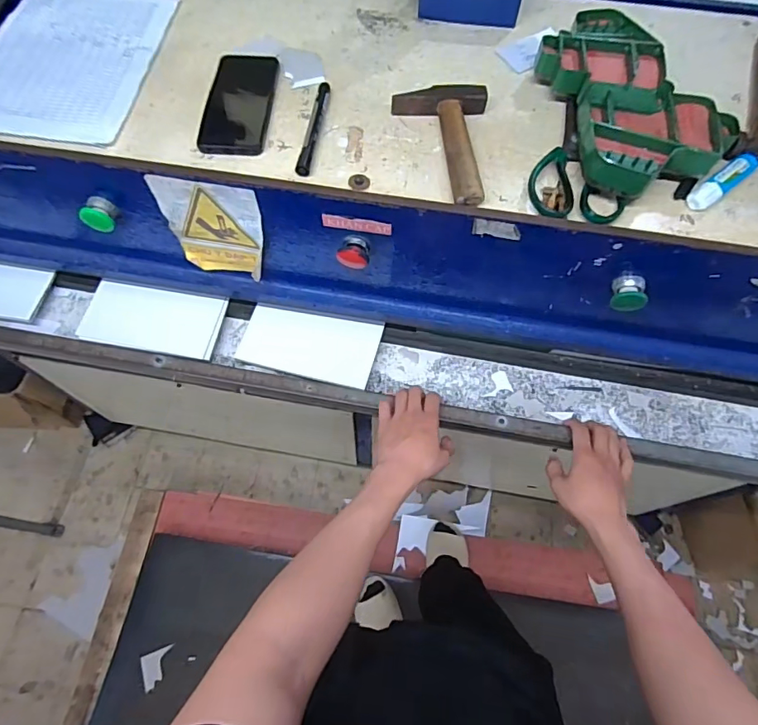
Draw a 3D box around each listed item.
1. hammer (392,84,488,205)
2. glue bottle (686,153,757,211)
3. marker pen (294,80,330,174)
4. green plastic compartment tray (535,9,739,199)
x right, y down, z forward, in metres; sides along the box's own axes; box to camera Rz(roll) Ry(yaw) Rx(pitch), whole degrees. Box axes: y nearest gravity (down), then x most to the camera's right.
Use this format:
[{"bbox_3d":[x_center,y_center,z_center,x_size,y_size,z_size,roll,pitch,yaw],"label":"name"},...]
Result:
[{"bbox_3d":[0.066,-0.251,0.549,0.106,0.025,0.164,5,62,2],"label":"hammer"},{"bbox_3d":[0.382,-0.201,0.537,0.103,0.018,0.024,-34,68,-17],"label":"glue bottle"},{"bbox_3d":[-0.076,-0.276,0.569,0.015,0.016,0.146,7,63,3],"label":"marker pen"},{"bbox_3d":[0.291,-0.310,0.568,0.171,0.034,0.278,-9,63,-5],"label":"green plastic compartment tray"}]

